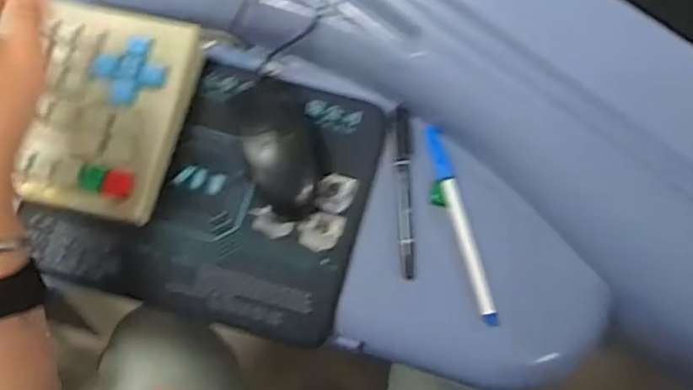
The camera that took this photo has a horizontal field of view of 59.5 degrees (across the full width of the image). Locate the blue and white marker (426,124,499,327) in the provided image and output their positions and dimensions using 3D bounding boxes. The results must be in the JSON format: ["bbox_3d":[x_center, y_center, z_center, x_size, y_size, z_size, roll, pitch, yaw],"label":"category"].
[{"bbox_3d":[0.090,0.020,0.467,0.018,0.010,0.160,-13,72,-7],"label":"blue and white marker"}]

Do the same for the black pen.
[{"bbox_3d":[0.045,-0.005,0.474,0.013,0.007,0.141,1,70,-2],"label":"black pen"}]

